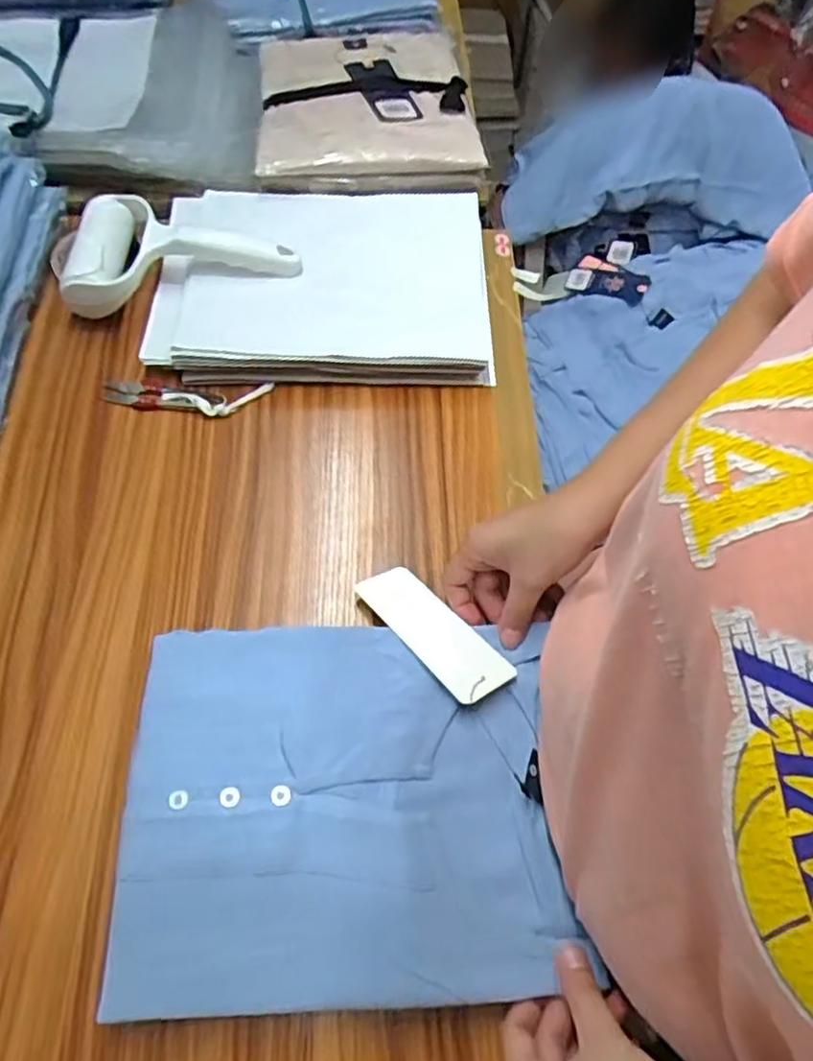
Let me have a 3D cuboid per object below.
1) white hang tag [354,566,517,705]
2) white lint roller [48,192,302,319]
[{"bbox_3d":[0.017,0.065,0.457,0.046,0.007,0.119,-30,53,-29],"label":"white hang tag"},{"bbox_3d":[-0.208,-0.253,0.600,0.204,0.055,0.128,-14,63,-10],"label":"white lint roller"}]

